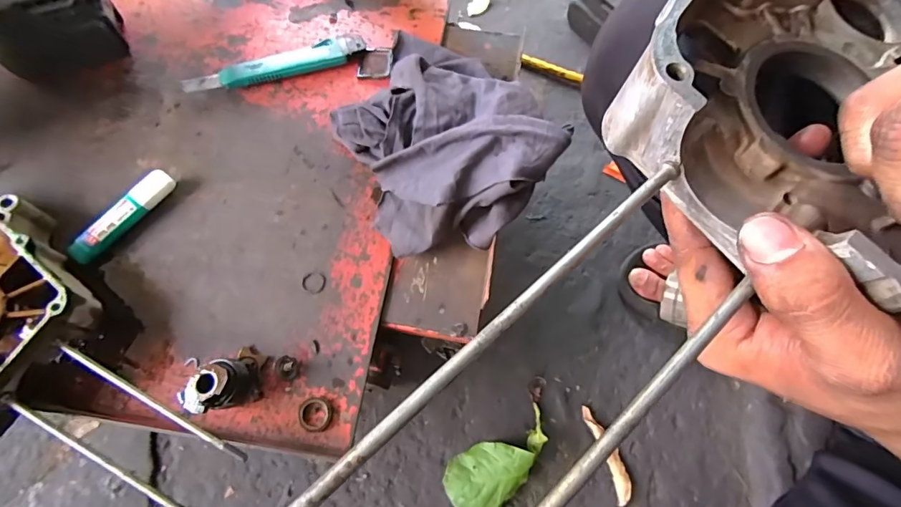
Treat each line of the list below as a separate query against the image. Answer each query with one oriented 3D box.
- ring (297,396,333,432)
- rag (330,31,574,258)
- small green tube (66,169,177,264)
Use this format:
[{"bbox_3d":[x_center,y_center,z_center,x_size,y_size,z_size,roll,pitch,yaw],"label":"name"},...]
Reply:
[{"bbox_3d":[-0.112,0.132,0.372,0.028,0.004,0.027,1,69,-2],"label":"ring"},{"bbox_3d":[-0.010,-0.128,0.444,0.191,0.056,0.256,-26,72,-11],"label":"rag"},{"bbox_3d":[-0.300,-0.034,0.417,0.023,0.018,0.105,34,72,10],"label":"small green tube"}]

